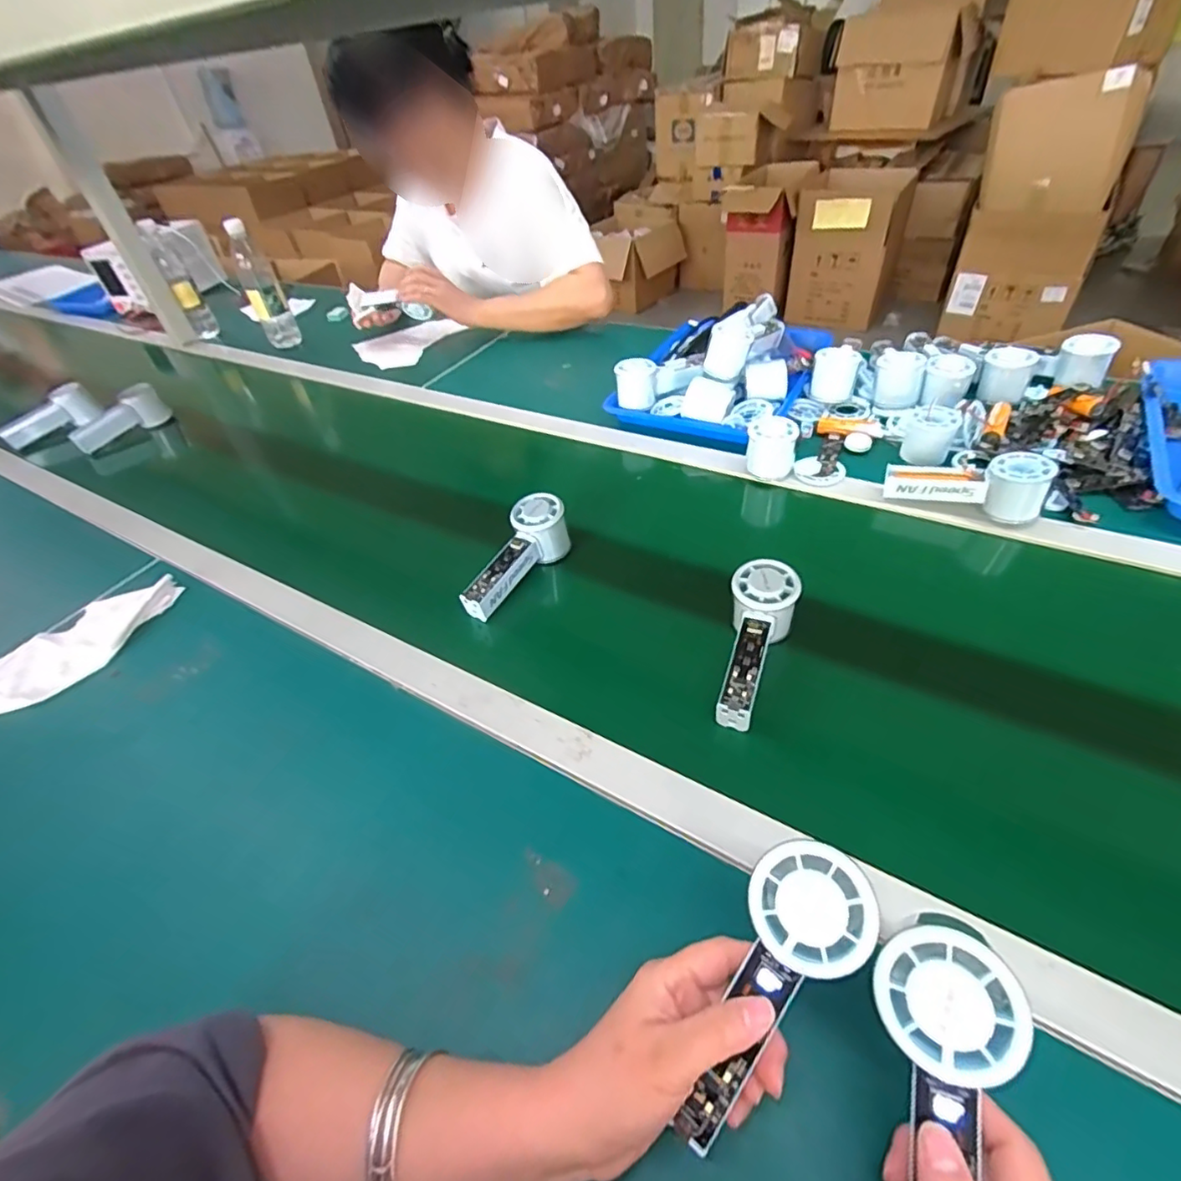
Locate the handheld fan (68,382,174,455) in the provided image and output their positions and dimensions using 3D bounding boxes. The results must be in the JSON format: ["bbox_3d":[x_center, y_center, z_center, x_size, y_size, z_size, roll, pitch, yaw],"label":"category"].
[{"bbox_3d":[-0.800,-0.291,0.988,0.060,0.062,0.154,24,52,28],"label":"handheld fan"}]

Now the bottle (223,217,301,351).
[{"bbox_3d":[-0.661,-0.603,1.174,0.070,0.229,0.064,-22,46,-14],"label":"bottle"}]

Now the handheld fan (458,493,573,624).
[{"bbox_3d":[-0.079,-0.031,0.627,0.047,0.061,0.150,25,67,29],"label":"handheld fan"}]

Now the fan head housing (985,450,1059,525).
[{"bbox_3d":[0.448,-0.110,0.614,0.057,0.060,0.048,21,51,26],"label":"fan head housing"}]

